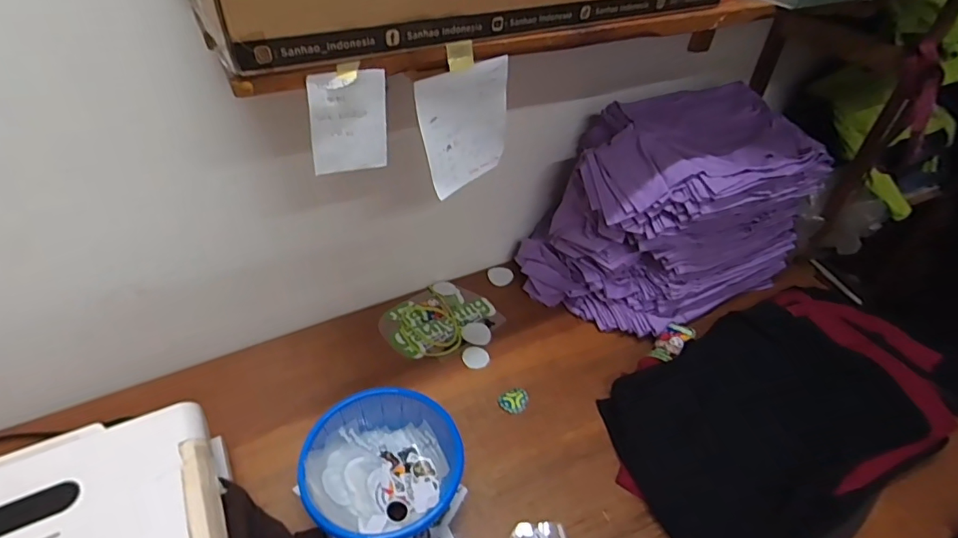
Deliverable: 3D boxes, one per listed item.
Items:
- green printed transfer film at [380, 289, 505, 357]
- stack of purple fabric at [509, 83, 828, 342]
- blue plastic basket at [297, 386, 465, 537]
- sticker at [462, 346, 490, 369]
[{"bbox_3d":[-0.086,0.108,1.118,0.243,0.010,0.167,-24,50,-28],"label":"green printed transfer film"},{"bbox_3d":[0.405,-0.129,1.121,0.548,0.415,0.348,-19,48,-24],"label":"stack of purple fabric"},{"bbox_3d":[-0.150,0.308,0.793,0.226,0.098,0.220,-21,49,-26],"label":"blue plastic basket"},{"bbox_3d":[-0.006,0.182,1.055,0.054,0.004,0.055,3,43,-2],"label":"sticker"}]

